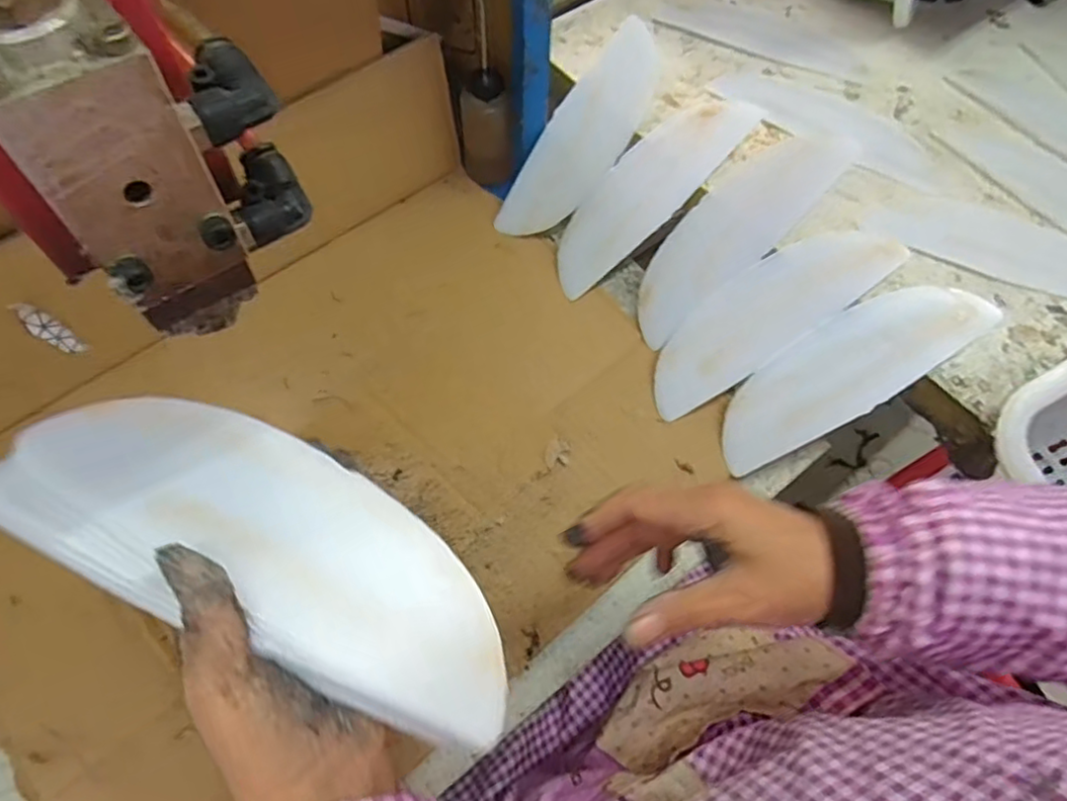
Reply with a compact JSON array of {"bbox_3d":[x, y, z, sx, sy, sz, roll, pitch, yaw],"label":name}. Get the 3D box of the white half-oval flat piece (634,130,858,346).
[{"bbox_3d":[0.170,-0.145,0.546,0.228,0.028,0.070,-43,70,3],"label":"white half-oval flat piece"}]

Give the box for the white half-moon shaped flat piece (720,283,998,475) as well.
[{"bbox_3d":[0.235,-0.025,0.495,0.215,0.024,0.069,-32,66,8],"label":"white half-moon shaped flat piece"}]

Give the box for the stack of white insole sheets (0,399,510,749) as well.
[{"bbox_3d":[-0.105,0.064,0.278,0.222,0.011,0.084,30,65,-4],"label":"stack of white insole sheets"}]

